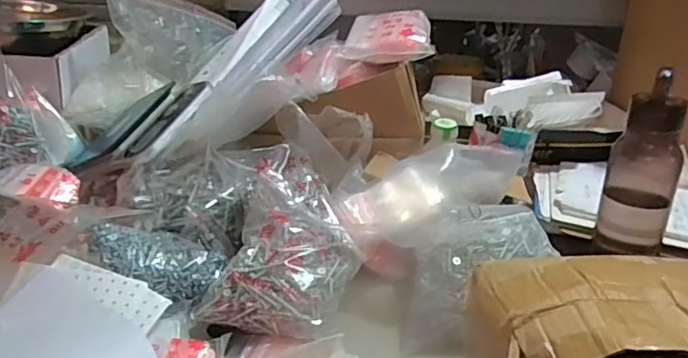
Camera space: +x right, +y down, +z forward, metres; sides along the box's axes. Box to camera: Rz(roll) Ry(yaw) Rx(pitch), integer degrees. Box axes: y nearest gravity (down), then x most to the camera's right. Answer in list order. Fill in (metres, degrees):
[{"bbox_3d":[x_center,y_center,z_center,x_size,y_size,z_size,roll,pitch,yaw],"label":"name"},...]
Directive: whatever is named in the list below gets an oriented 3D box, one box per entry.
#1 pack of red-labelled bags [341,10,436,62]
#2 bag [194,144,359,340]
[{"bbox_3d":[0.065,-0.200,0.810,0.117,0.047,0.124,4,24,6],"label":"pack of red-labelled bags"},{"bbox_3d":[-0.063,0.047,0.618,0.152,0.053,0.267,0,42,-4],"label":"bag"}]

